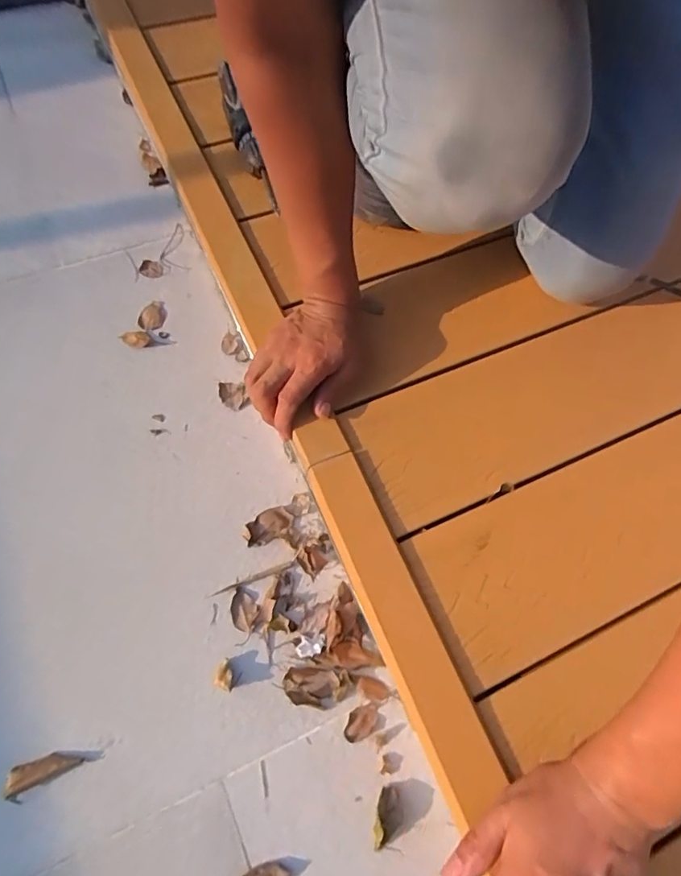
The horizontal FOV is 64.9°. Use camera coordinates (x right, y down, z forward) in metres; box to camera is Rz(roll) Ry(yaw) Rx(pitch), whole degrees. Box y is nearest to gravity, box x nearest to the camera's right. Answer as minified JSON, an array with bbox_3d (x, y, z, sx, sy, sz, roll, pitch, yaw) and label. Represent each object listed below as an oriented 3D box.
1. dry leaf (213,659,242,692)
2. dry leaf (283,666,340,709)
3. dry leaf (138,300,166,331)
[{"bbox_3d":[-0.100,0.212,0.477,0.019,0.014,0.022,23,66,10],"label":"dry leaf"},{"bbox_3d":[-0.027,0.223,0.480,0.047,0.008,0.031,8,63,0],"label":"dry leaf"},{"bbox_3d":[-0.225,-0.148,0.646,0.029,0.004,0.044,26,65,9],"label":"dry leaf"}]

